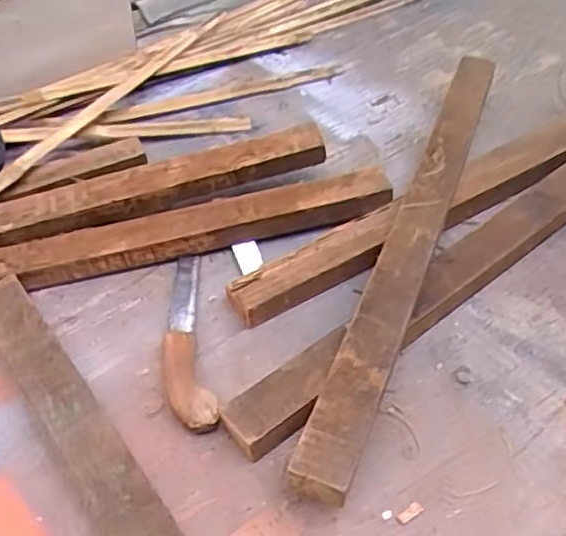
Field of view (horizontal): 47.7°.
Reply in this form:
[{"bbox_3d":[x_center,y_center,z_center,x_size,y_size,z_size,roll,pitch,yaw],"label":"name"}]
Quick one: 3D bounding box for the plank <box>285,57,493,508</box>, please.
[{"bbox_3d":[0.171,-0.057,0.817,0.069,0.044,0.755,14,50,19],"label":"plank"}]

